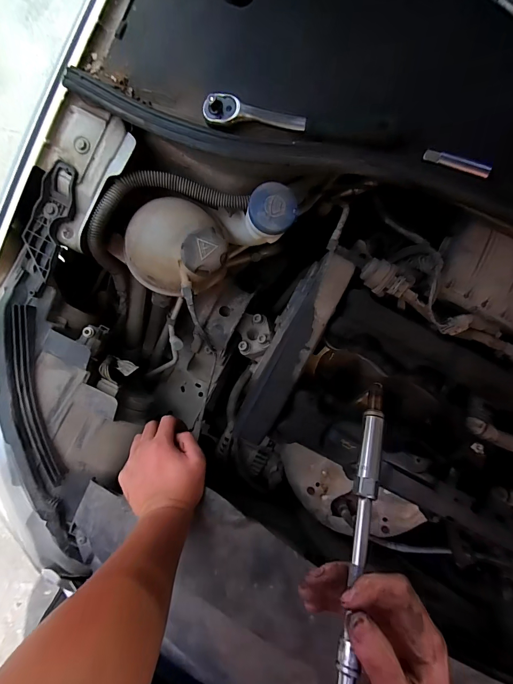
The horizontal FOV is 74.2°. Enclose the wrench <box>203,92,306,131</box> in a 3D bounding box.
[{"bbox_3d":[-0.002,-0.235,0.351,0.104,0.016,0.025,7,87,-3],"label":"wrench"}]

